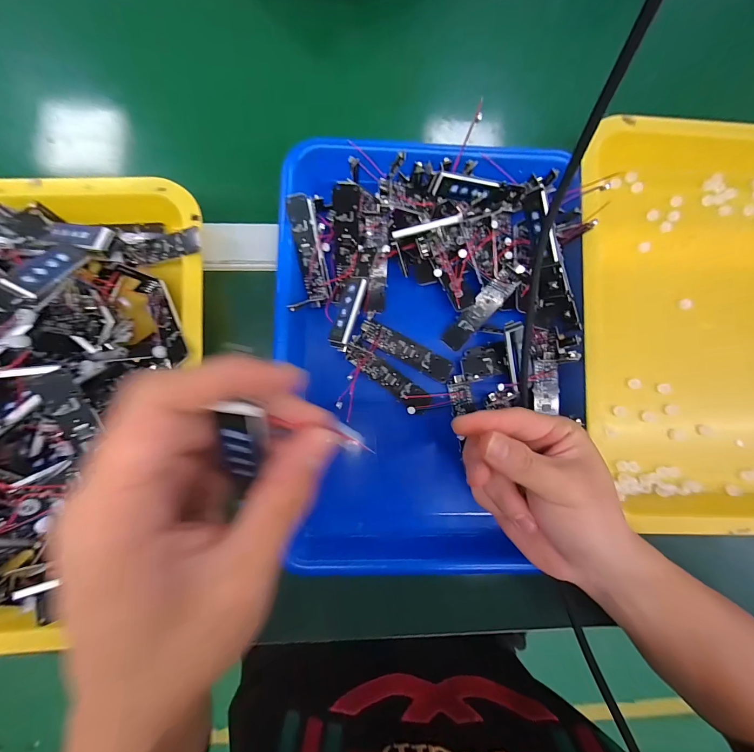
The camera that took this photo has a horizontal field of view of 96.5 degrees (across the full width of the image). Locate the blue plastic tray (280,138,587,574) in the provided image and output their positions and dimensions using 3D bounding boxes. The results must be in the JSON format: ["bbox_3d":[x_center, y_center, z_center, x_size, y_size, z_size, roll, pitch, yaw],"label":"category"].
[{"bbox_3d":[0.044,-0.020,0.261,0.227,0.053,0.324,0,85,-3],"label":"blue plastic tray"}]

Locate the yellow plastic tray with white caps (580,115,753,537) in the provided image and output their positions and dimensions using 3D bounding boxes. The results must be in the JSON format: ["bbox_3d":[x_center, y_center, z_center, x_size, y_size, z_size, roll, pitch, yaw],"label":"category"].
[{"bbox_3d":[0.293,-0.048,0.289,0.259,0.057,0.352,-3,85,-4],"label":"yellow plastic tray with white caps"}]

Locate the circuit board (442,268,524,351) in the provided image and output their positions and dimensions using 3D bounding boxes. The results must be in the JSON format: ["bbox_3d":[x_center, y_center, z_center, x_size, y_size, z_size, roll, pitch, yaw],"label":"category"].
[{"bbox_3d":[0.083,-0.053,0.271,0.018,0.004,0.074,42,105,1],"label":"circuit board"}]

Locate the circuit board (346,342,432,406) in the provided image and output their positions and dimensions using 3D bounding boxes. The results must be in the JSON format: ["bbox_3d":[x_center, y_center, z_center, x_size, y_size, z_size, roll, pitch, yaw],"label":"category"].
[{"bbox_3d":[0.009,0.000,0.270,0.078,0.004,0.016,36,84,1],"label":"circuit board"}]

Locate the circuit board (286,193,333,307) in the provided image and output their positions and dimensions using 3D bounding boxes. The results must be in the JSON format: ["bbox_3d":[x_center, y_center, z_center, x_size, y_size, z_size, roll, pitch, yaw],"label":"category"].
[{"bbox_3d":[-0.052,-0.097,0.262,0.019,0.016,0.080,-12,102,-4],"label":"circuit board"}]

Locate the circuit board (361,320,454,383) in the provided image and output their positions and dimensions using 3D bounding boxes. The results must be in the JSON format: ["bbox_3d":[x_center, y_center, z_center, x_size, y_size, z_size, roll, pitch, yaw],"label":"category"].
[{"bbox_3d":[0.024,-0.021,0.273,0.080,0.004,0.018,28,84,0],"label":"circuit board"}]

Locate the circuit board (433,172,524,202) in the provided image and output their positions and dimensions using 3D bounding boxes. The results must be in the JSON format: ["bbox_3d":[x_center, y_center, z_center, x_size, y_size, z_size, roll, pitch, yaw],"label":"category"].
[{"bbox_3d":[0.081,-0.144,0.261,0.075,0.013,0.012,-4,85,-16],"label":"circuit board"}]

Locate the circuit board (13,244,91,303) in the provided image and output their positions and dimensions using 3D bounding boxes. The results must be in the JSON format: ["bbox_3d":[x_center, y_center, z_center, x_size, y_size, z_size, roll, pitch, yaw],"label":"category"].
[{"bbox_3d":[-0.207,-0.069,0.214,0.018,0.004,0.050,40,39,-33],"label":"circuit board"}]

